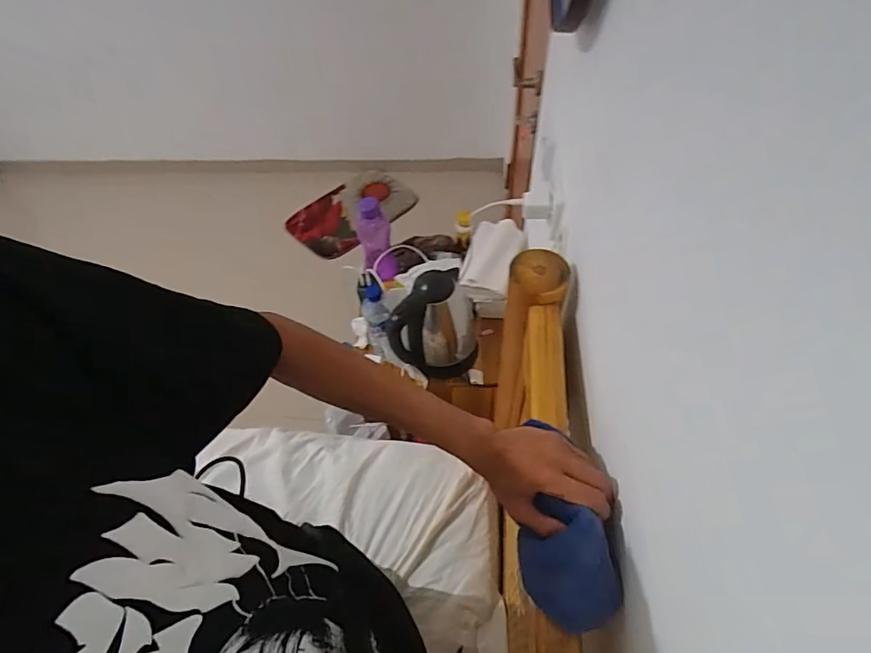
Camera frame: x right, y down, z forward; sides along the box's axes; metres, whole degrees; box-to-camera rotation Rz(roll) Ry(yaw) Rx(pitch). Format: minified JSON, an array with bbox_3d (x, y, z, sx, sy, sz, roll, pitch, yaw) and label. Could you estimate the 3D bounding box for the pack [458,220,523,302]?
[{"bbox_3d":[0.132,-0.159,1.125,0.126,0.061,0.213,10,55,11],"label":"pack"}]

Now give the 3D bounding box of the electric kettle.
[{"bbox_3d":[-0.003,-0.009,1.030,0.177,0.232,0.162,-2,54,3],"label":"electric kettle"}]

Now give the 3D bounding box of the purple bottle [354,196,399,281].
[{"bbox_3d":[-0.144,-0.200,1.168,0.081,0.232,0.066,-11,54,-4],"label":"purple bottle"}]

